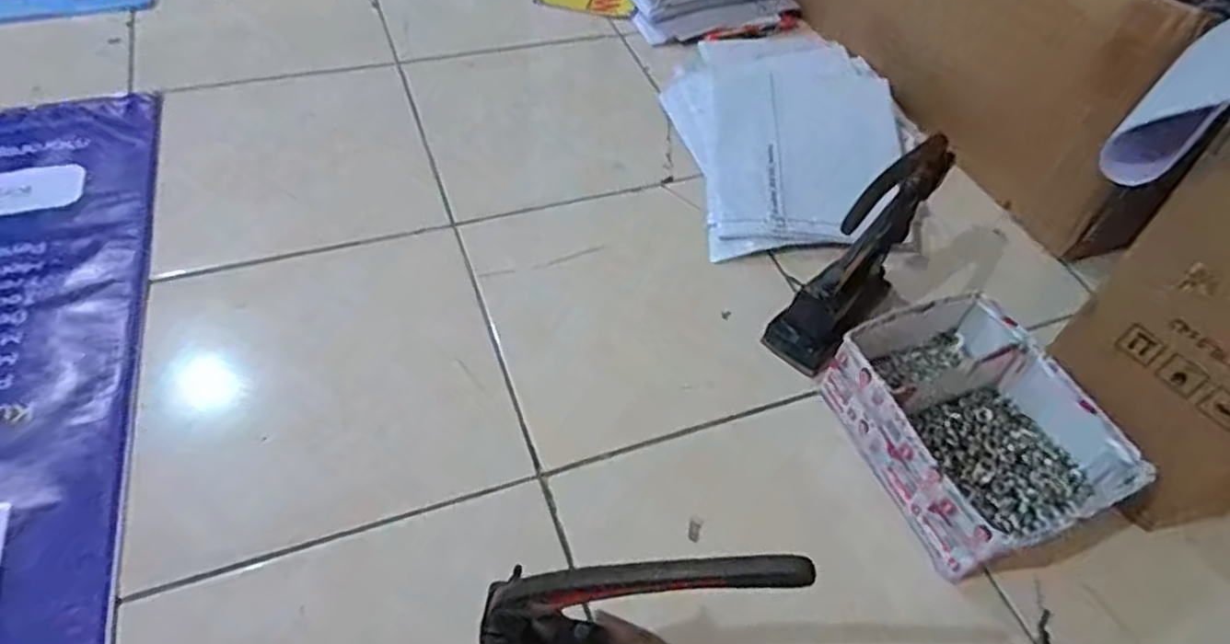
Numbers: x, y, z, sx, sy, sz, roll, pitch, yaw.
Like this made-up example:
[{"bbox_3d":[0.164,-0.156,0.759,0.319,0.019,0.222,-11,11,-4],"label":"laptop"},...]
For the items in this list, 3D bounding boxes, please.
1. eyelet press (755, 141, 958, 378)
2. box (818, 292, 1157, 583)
[{"bbox_3d":[0.290,-0.093,0.846,0.079,0.255,0.238,35,56,22],"label":"eyelet press"},{"bbox_3d":[0.380,0.110,0.793,0.207,0.096,0.273,-15,54,-17],"label":"box"}]

